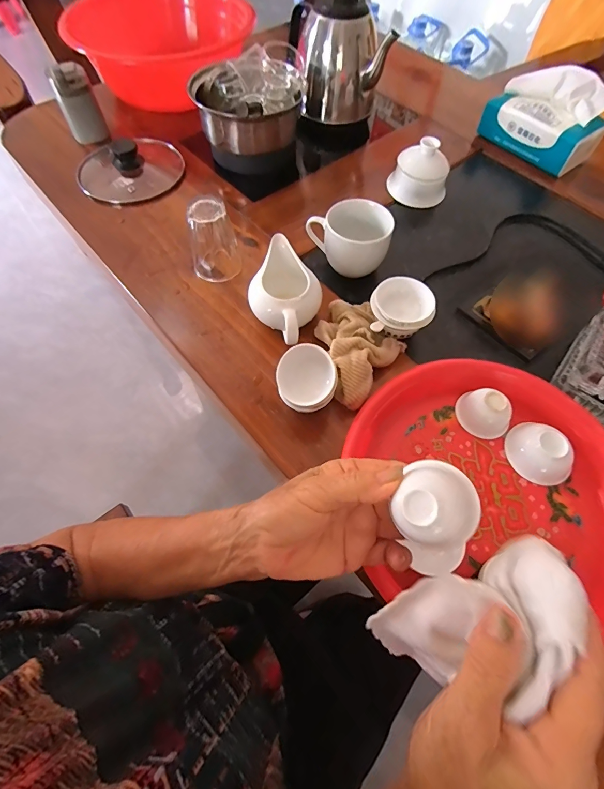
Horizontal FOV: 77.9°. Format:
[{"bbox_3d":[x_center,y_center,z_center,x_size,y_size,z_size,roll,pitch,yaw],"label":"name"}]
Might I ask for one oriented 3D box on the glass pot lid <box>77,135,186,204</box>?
[{"bbox_3d":[-0.255,-0.340,0.551,0.149,0.045,0.131,-17,64,-10],"label":"glass pot lid"}]

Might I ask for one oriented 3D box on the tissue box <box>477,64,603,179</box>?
[{"bbox_3d":[0.366,-0.417,0.568,0.079,0.101,0.159,-32,67,-17],"label":"tissue box"}]

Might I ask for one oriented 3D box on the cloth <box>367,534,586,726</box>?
[{"bbox_3d":[0.090,0.125,0.199,0.114,0.029,0.061,-34,60,27],"label":"cloth"}]

